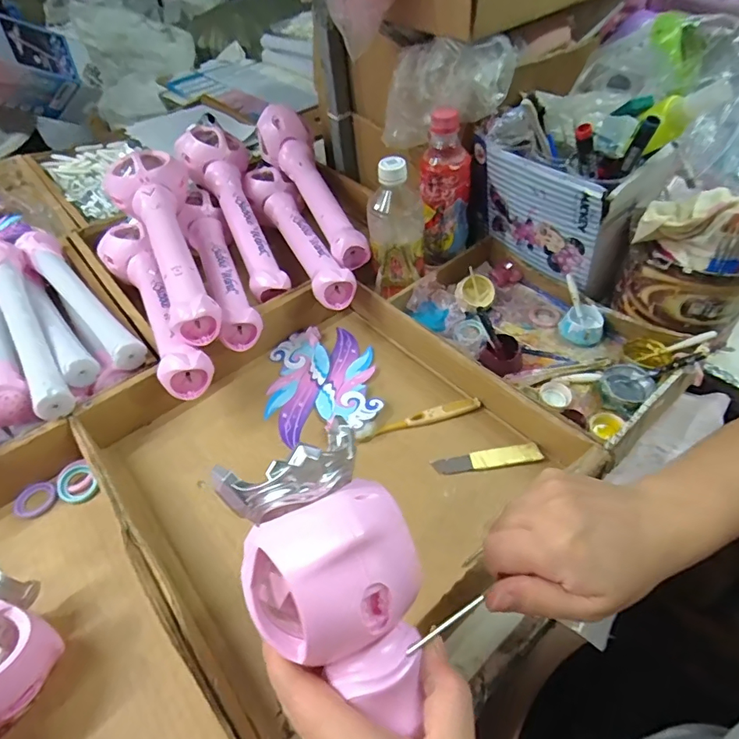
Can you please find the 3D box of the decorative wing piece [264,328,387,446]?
[{"bbox_3d":[-0.055,0.010,0.550,0.119,0.010,0.155,-10,47,0],"label":"decorative wing piece"}]

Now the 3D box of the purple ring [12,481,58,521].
[{"bbox_3d":[-0.325,0.128,0.467,0.037,0.004,0.037,-2,49,2],"label":"purple ring"}]

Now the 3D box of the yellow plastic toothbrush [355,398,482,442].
[{"bbox_3d":[0.052,0.052,0.496,0.132,0.009,0.018,-12,49,-7],"label":"yellow plastic toothbrush"}]

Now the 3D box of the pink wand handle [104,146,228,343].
[{"bbox_3d":[-0.240,-0.156,0.559,0.086,0.072,0.323,-20,50,-13],"label":"pink wand handle"}]

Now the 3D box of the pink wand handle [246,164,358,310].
[{"bbox_3d":[-0.098,-0.193,0.645,0.062,0.047,0.329,-22,51,-15],"label":"pink wand handle"}]

